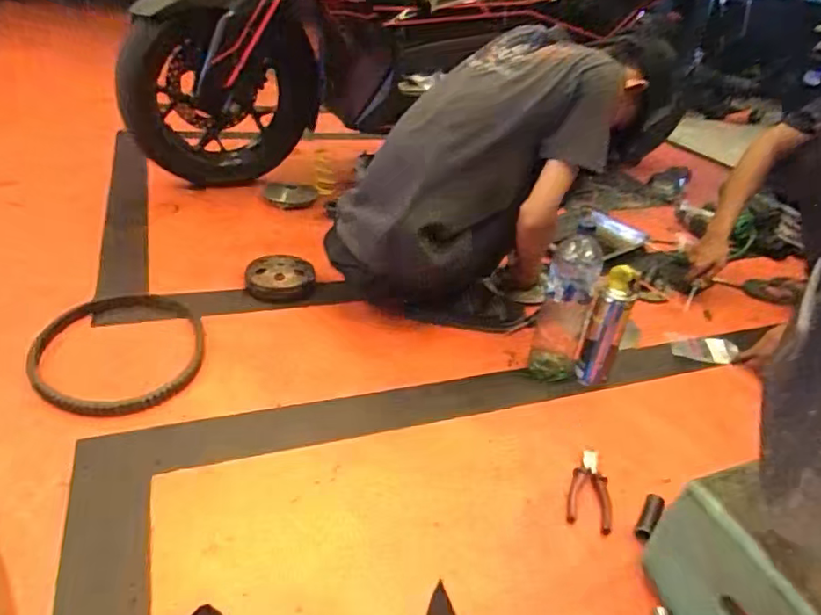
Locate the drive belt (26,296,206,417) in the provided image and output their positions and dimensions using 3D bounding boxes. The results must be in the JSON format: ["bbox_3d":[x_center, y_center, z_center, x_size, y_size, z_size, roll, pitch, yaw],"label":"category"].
[{"bbox_3d":[-0.529,0.063,1.044,0.283,0.026,0.394,-7,34,-20],"label":"drive belt"}]

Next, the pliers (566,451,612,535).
[{"bbox_3d":[0.276,0.272,0.866,0.063,0.019,0.139,15,32,13],"label":"pliers"}]

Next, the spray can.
[{"bbox_3d":[0.365,0.037,1.066,0.069,0.221,0.073,16,33,16],"label":"spray can"}]

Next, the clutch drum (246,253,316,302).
[{"bbox_3d":[-0.291,-0.071,1.281,0.149,0.039,0.131,-3,33,-15],"label":"clutch drum"}]

